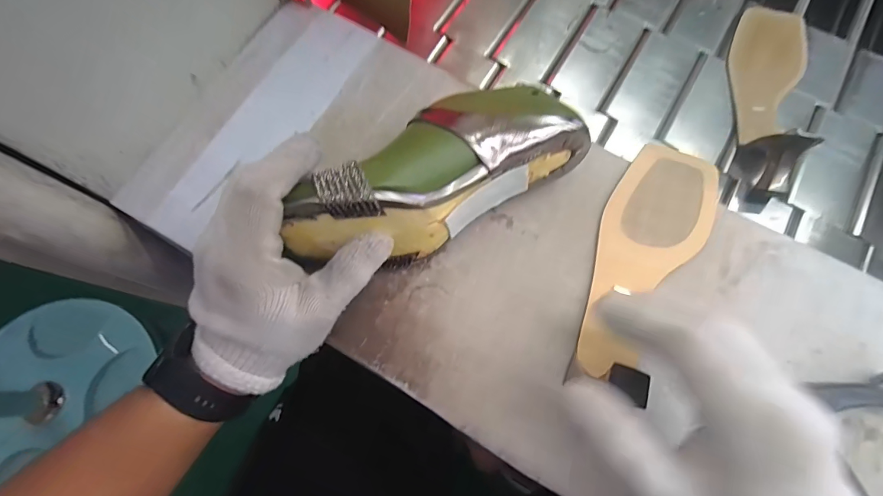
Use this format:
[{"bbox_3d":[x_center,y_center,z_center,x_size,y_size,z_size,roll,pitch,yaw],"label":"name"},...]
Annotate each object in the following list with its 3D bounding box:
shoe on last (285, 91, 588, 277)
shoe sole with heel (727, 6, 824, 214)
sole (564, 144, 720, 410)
[{"bbox_3d":[-0.005,-0.055,0.293,0.220,0.066,0.093,-30,77,-20],"label":"shoe on last"},{"bbox_3d":[0.334,-0.158,0.398,0.076,0.054,0.234,16,74,3],"label":"shoe sole with heel"},{"bbox_3d":[0.154,0.007,0.312,0.073,0.013,0.204,27,73,6],"label":"sole"}]

